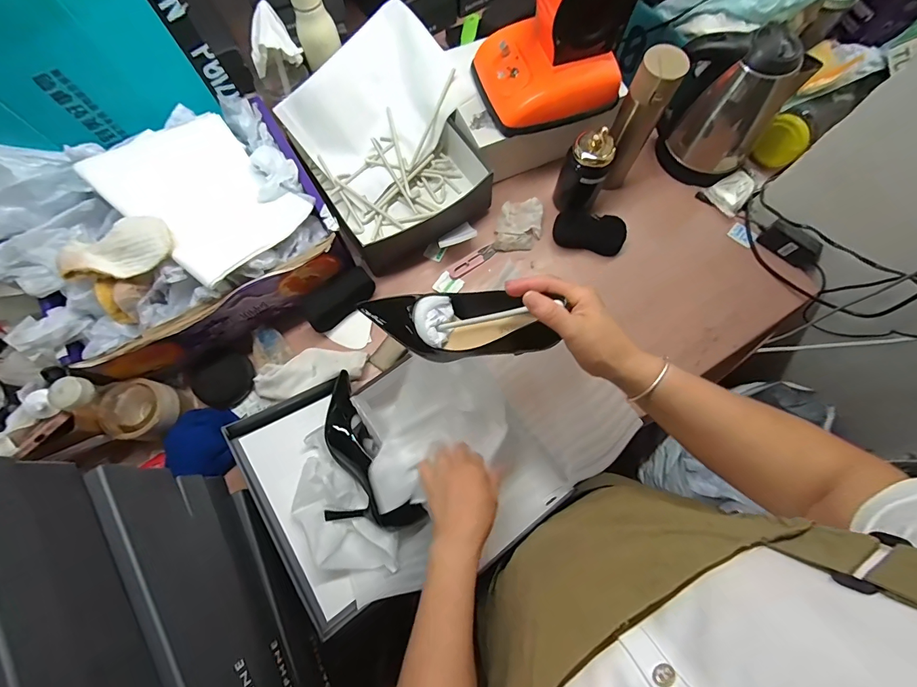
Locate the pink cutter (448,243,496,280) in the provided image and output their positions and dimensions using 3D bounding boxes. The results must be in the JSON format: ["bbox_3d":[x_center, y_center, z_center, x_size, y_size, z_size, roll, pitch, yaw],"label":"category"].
[{"bbox_3d":[0.024,-0.150,0.728,0.095,0.010,0.029,-36,77,-10],"label":"pink cutter"}]

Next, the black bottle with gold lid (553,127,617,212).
[{"bbox_3d":[0.216,-0.291,0.693,0.077,0.152,0.058,25,75,7],"label":"black bottle with gold lid"}]

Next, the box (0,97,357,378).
[{"bbox_3d":[-0.418,-0.159,0.605,0.412,0.192,0.293,-29,76,-8],"label":"box"}]

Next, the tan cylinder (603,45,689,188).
[{"bbox_3d":[0.289,-0.357,0.667,0.064,0.236,0.050,28,75,8],"label":"tan cylinder"}]

